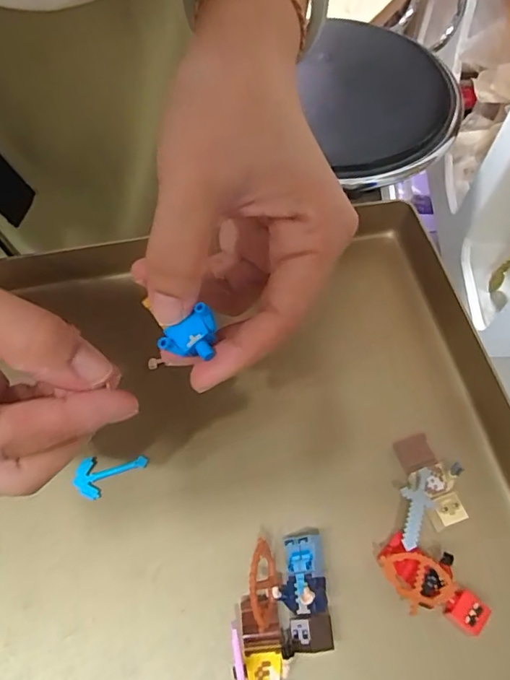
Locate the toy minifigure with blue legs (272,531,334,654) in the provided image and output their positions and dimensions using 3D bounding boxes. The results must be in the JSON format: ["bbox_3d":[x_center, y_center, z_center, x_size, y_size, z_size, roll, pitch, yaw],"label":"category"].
[{"bbox_3d":[0.019,0.103,0.200,0.020,0.015,0.043,-2,62,0],"label":"toy minifigure with blue legs"}]

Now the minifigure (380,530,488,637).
[{"bbox_3d":[0.073,0.102,0.200,0.042,0.019,0.025,24,65,13],"label":"minifigure"}]

